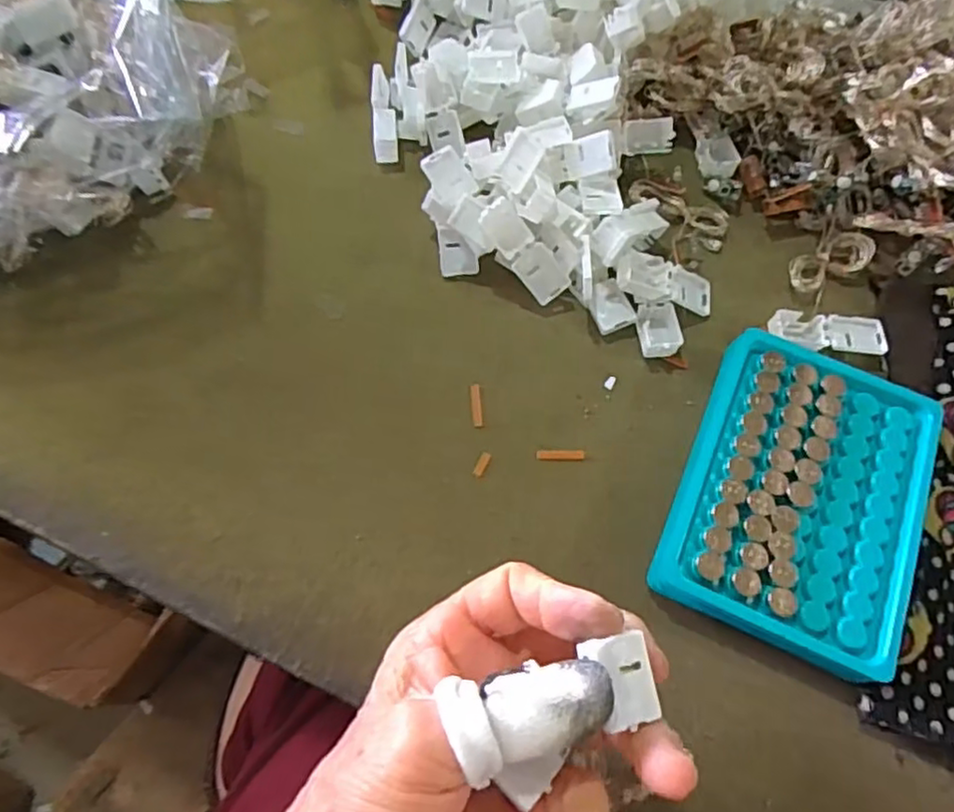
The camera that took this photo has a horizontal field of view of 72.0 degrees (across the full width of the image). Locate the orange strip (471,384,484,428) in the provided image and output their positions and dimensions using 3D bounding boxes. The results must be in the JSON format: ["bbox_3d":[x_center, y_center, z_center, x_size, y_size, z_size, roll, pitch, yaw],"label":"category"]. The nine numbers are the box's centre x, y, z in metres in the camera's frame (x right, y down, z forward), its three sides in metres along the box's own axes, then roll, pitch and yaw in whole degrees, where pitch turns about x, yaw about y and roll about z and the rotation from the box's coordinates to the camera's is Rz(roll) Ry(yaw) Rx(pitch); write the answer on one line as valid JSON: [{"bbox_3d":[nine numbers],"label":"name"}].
[{"bbox_3d":[0.000,-0.001,0.317,0.005,0.004,0.022,-3,70,-3],"label":"orange strip"}]

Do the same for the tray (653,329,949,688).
[{"bbox_3d":[0.144,0.039,0.293,0.099,0.026,0.134,23,71,7],"label":"tray"}]

